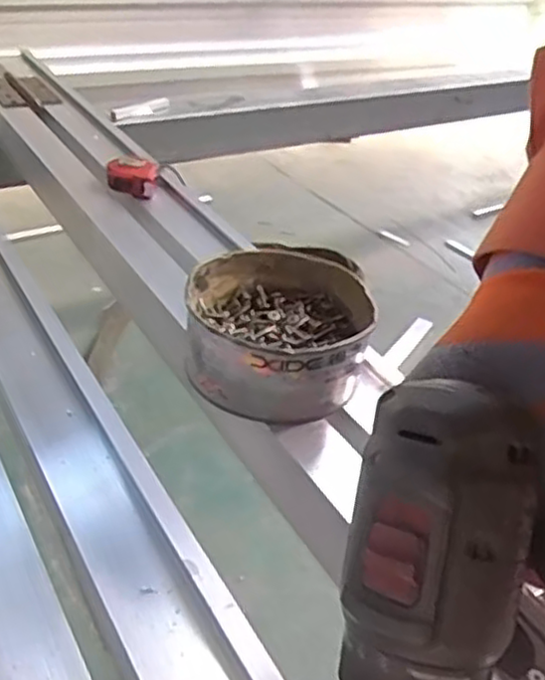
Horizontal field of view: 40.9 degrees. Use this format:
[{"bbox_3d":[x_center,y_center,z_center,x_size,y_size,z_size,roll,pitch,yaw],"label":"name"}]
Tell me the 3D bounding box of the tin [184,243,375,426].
[{"bbox_3d":[0.001,-0.006,0.647,0.147,0.071,0.159,4,34,-3],"label":"tin"}]

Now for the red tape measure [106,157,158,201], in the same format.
[{"bbox_3d":[-0.184,-0.213,0.956,0.062,0.027,0.068,2,34,-6],"label":"red tape measure"}]

